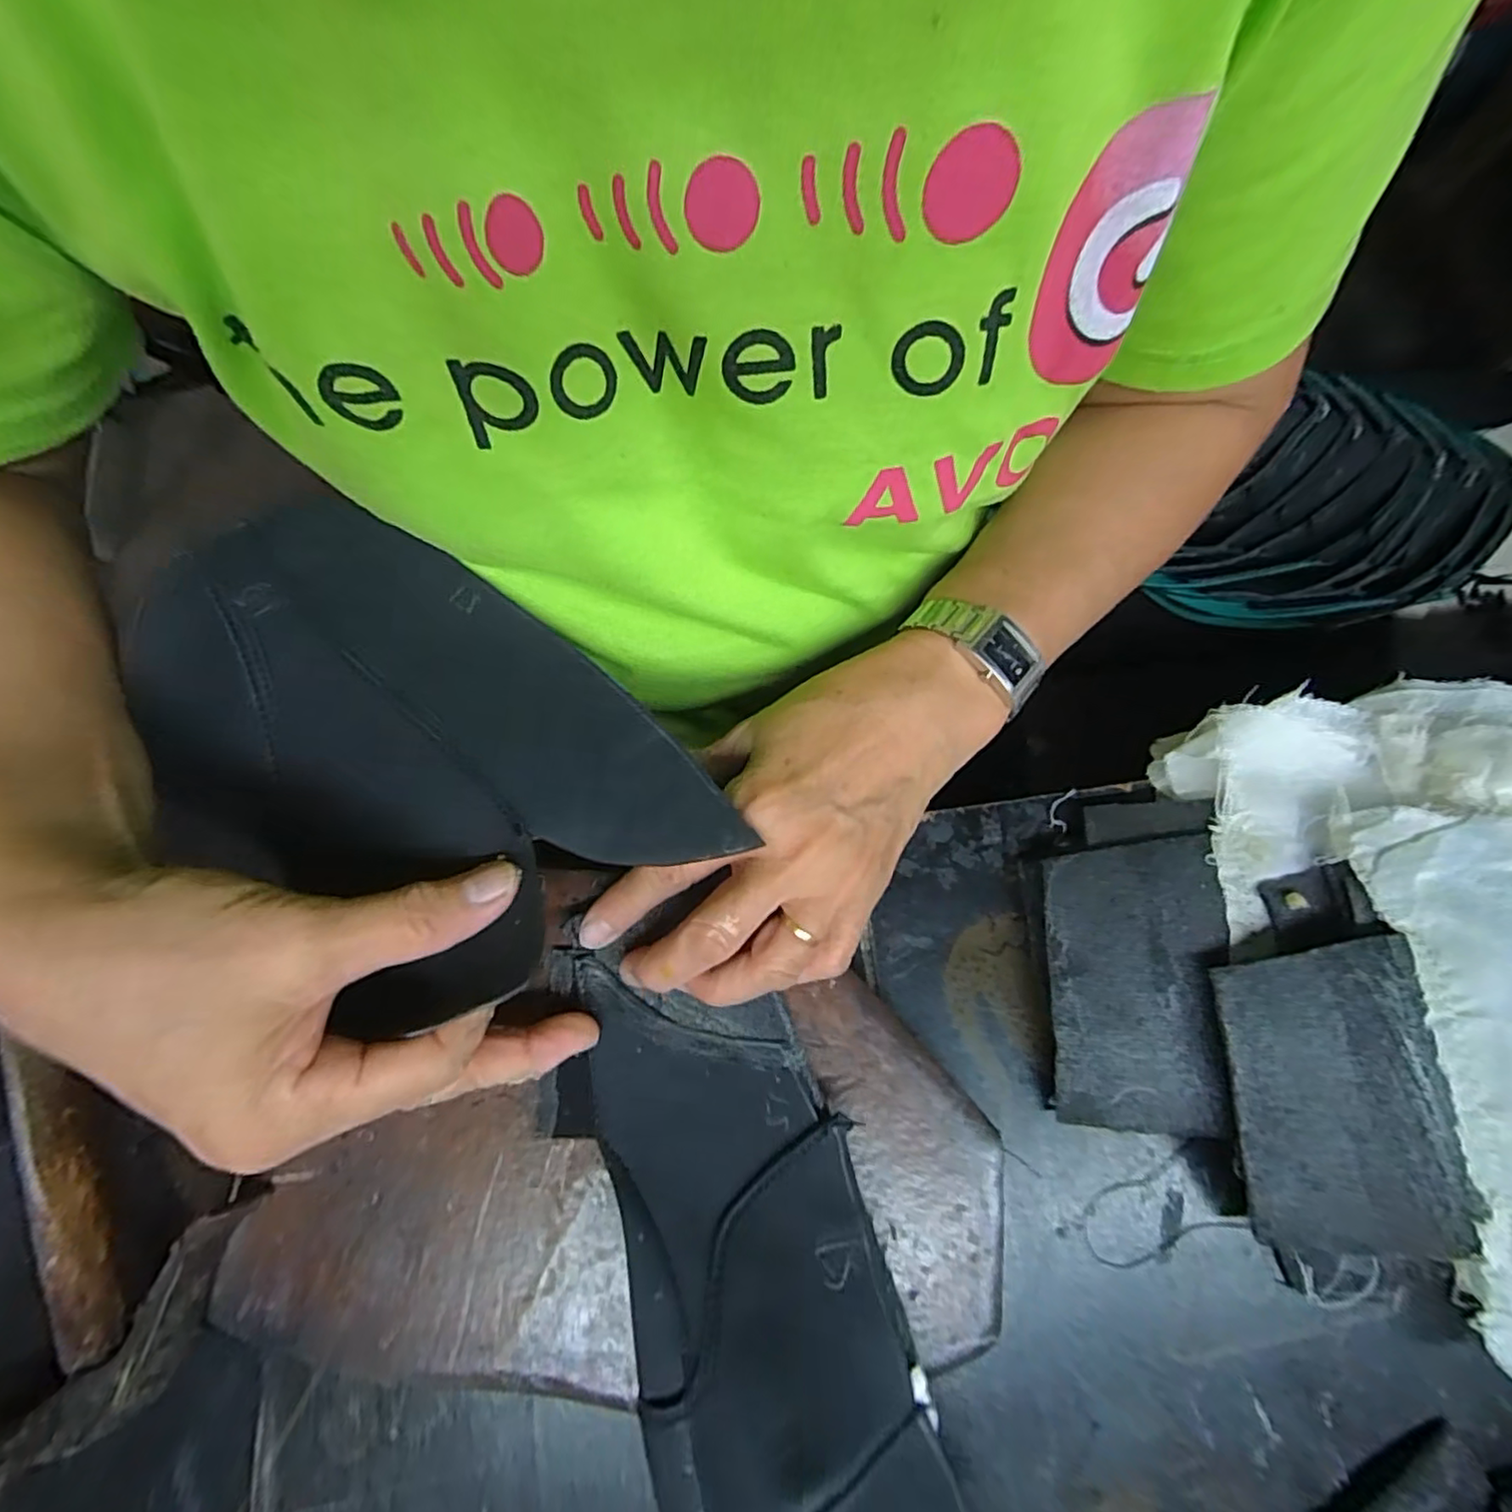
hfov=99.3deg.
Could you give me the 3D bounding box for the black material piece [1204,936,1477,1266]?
[{"bbox_3d":[0.201,0.121,0.223,0.061,0.010,0.105,-11,86,18],"label":"black material piece"}]

